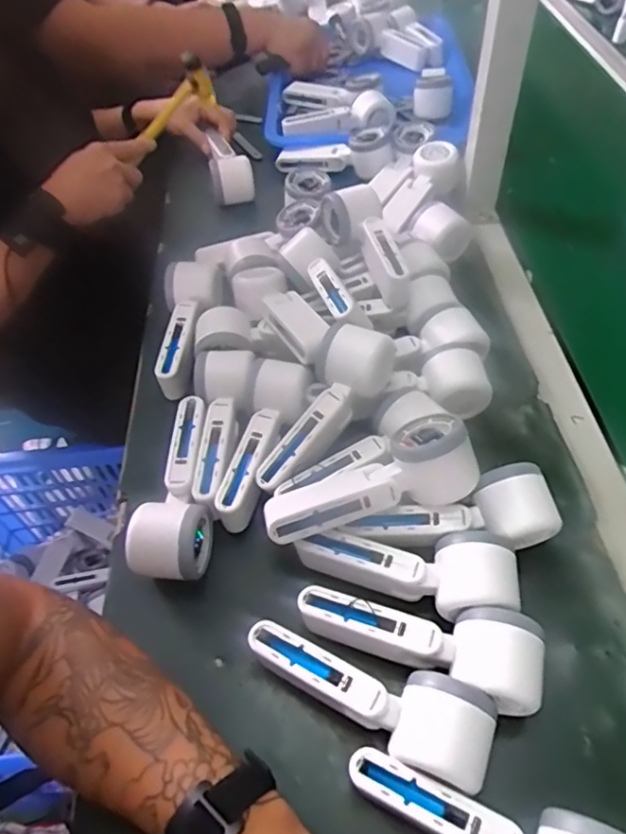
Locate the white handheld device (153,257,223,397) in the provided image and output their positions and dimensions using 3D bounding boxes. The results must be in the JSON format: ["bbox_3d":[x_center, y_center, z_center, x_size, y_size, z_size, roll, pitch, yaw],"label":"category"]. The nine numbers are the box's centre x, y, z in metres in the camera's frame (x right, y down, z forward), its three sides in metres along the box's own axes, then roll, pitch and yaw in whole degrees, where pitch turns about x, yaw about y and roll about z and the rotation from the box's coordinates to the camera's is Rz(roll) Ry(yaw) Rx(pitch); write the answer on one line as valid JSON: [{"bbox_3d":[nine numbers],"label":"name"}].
[{"bbox_3d":[-0.135,-0.102,0.615,0.053,0.053,0.168,3,52,6],"label":"white handheld device"}]

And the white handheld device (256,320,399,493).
[{"bbox_3d":[0.009,-0.009,0.506,0.057,0.057,0.173,29,79,24],"label":"white handheld device"}]

